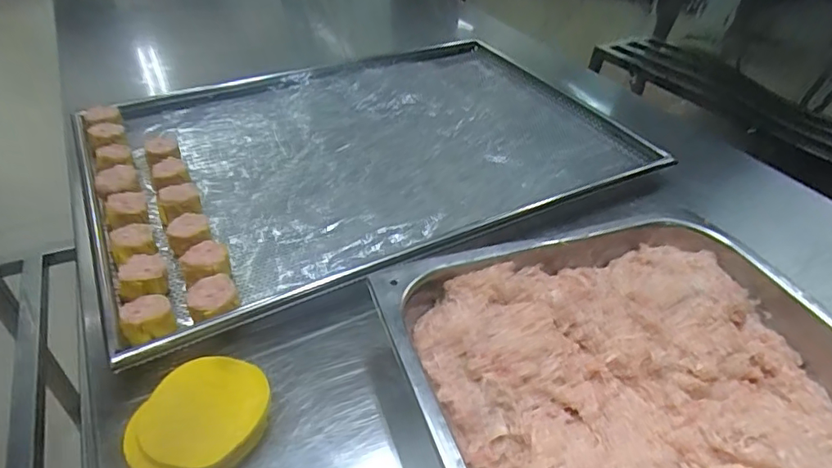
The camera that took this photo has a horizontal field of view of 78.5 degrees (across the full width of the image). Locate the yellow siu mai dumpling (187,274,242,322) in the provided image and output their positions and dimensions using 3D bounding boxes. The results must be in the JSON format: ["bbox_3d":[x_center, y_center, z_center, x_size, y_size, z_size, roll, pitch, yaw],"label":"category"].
[{"bbox_3d":[-0.165,0.056,0.416,0.037,0.026,0.040,-16,44,-23],"label":"yellow siu mai dumpling"}]

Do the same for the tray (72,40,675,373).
[{"bbox_3d":[-0.050,-0.116,0.635,0.636,0.032,0.431,-18,45,-25],"label":"tray"}]

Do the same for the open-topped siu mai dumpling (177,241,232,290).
[{"bbox_3d":[-0.185,0.032,0.452,0.039,0.029,0.048,-22,47,-29],"label":"open-topped siu mai dumpling"}]

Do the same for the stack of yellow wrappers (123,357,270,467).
[{"bbox_3d":[-0.143,0.125,0.341,0.076,0.031,0.081,15,41,12],"label":"stack of yellow wrappers"}]

